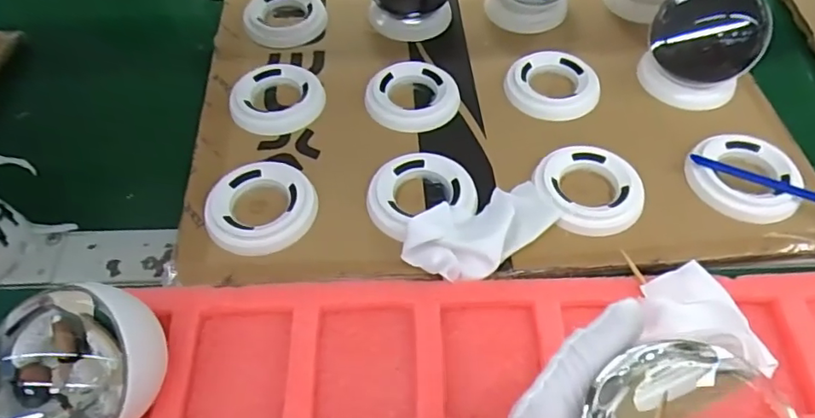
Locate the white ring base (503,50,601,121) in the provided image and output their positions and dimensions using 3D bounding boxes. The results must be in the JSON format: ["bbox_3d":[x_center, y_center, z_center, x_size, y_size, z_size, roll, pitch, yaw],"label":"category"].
[{"bbox_3d":[0.114,-0.097,0.436,0.071,0.011,0.067,-1,56,1],"label":"white ring base"}]

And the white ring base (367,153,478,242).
[{"bbox_3d":[0.008,-0.014,0.373,0.071,0.014,0.062,-23,58,-13],"label":"white ring base"}]

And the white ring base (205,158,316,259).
[{"bbox_3d":[-0.097,-0.002,0.369,0.070,0.012,0.075,7,56,7],"label":"white ring base"}]

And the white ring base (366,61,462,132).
[{"bbox_3d":[0.004,-0.089,0.432,0.071,0.008,0.070,3,56,4],"label":"white ring base"}]

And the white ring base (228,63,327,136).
[{"bbox_3d":[-0.102,-0.086,0.431,0.068,0.012,0.069,-1,56,1],"label":"white ring base"}]

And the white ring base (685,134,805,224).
[{"bbox_3d":[0.226,-0.022,0.373,0.068,0.013,0.063,-1,56,1],"label":"white ring base"}]

